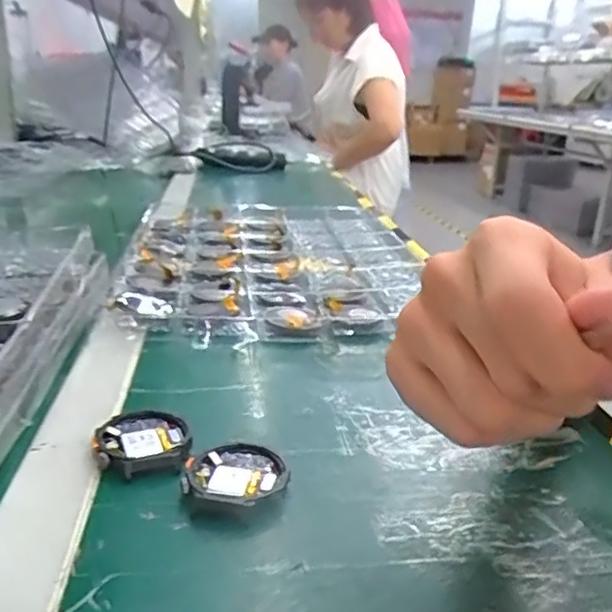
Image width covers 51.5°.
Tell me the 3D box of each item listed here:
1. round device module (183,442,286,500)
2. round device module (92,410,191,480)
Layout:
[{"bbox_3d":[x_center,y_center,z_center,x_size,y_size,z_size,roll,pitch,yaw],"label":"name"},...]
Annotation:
[{"bbox_3d":[-0.034,0.083,0.308,0.041,0.010,0.047,20,25,37],"label":"round device module"},{"bbox_3d":[-0.086,0.072,0.332,0.047,0.010,0.049,3,20,-1],"label":"round device module"}]

